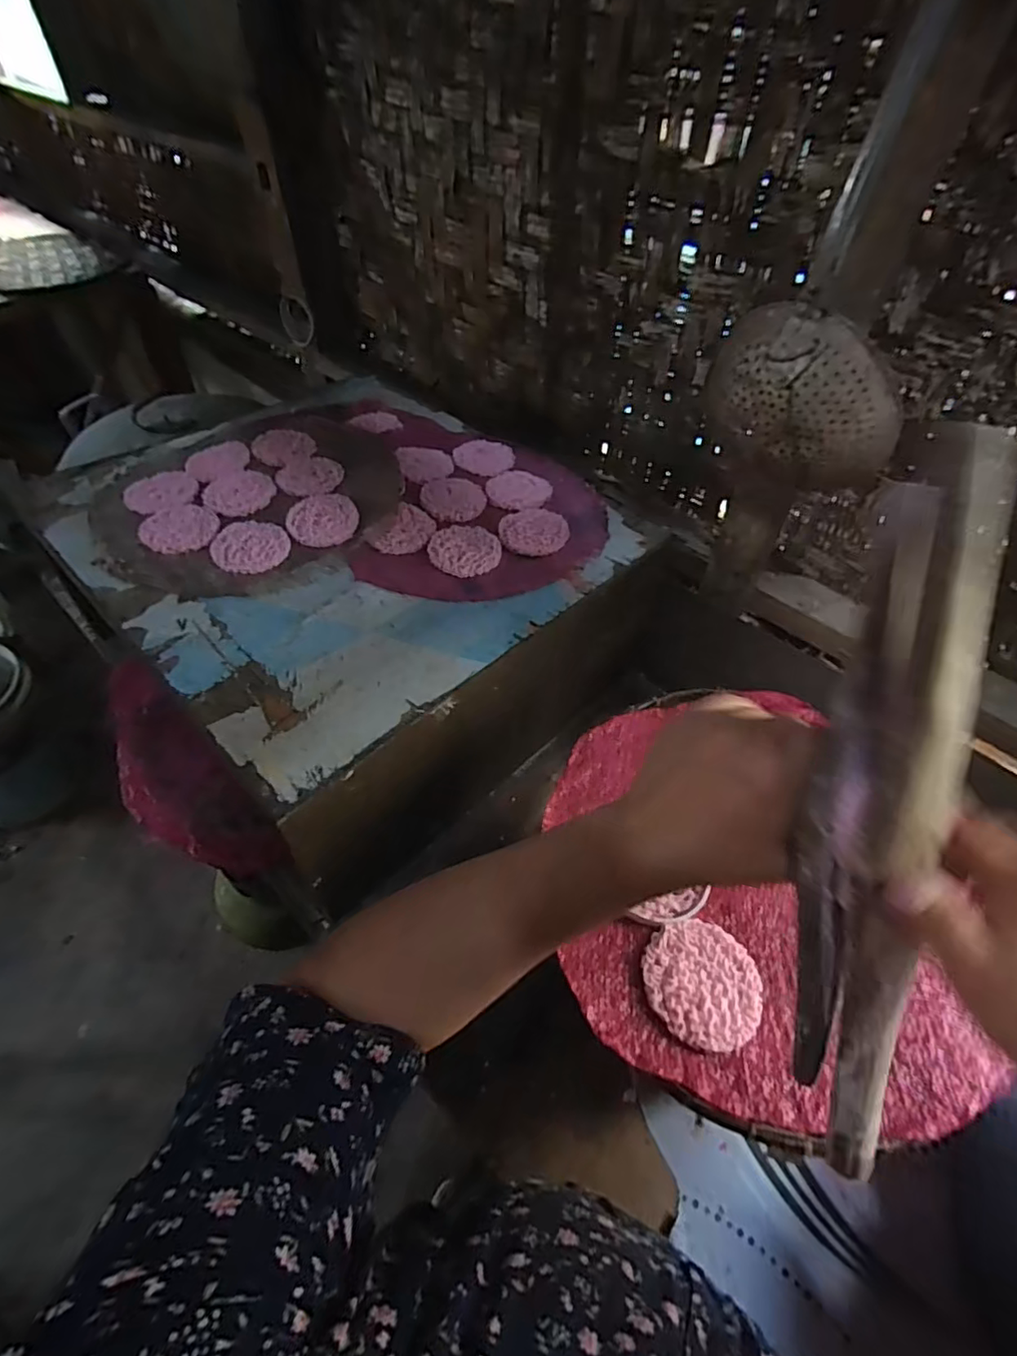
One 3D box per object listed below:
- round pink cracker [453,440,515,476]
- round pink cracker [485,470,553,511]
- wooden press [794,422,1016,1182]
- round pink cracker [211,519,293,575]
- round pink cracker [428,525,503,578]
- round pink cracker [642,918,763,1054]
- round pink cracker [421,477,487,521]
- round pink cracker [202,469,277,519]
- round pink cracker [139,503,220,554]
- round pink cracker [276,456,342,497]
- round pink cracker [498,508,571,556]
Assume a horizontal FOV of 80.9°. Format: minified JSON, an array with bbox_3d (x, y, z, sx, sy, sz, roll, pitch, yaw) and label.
[{"bbox_3d":[-0.033,-0.294,0.790,0.081,0.004,0.080,1,50,-1],"label":"round pink cracker"},{"bbox_3d":[0.013,-0.236,0.742,0.079,0.004,0.082,1,50,-1],"label":"round pink cracker"},{"bbox_3d":[0.152,0.062,0.241,0.054,0.300,0.040,4,10,1],"label":"wooden press"},{"bbox_3d":[-0.285,-0.144,0.656,0.081,0.010,0.079,1,50,-1],"label":"round pink cracker"},{"bbox_3d":[-0.047,-0.144,0.666,0.078,0.012,0.085,1,50,-1],"label":"round pink cracker"},{"bbox_3d":[0.133,0.209,0.412,0.078,0.005,0.079,1,50,-1],"label":"round pink cracker"},{"bbox_3d":[-0.068,-0.221,0.725,0.076,0.006,0.080,1,50,-1],"label":"round pink cracker"},{"bbox_3d":[-0.321,-0.222,0.711,0.078,0.004,0.087,-34,59,-27],"label":"round pink cracker"},{"bbox_3d":[-0.369,-0.169,0.668,0.078,0.006,0.075,1,50,-1],"label":"round pink cracker"},{"bbox_3d":[-0.241,-0.247,0.733,0.079,0.004,0.078,1,50,-1],"label":"round pink cracker"},{"bbox_3d":[0.030,-0.170,0.690,0.078,0.008,0.084,1,50,-1],"label":"round pink cracker"}]

